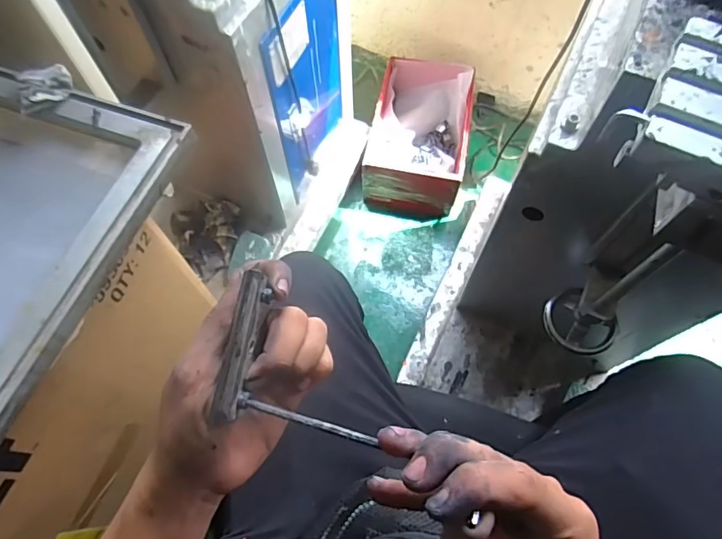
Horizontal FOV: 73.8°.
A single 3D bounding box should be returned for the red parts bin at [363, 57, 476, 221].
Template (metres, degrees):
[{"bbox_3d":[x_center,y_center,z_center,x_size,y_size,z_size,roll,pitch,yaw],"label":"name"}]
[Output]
[{"bbox_3d":[0.153,-0.340,1.269,0.240,0.188,0.370,11,66,6],"label":"red parts bin"}]

